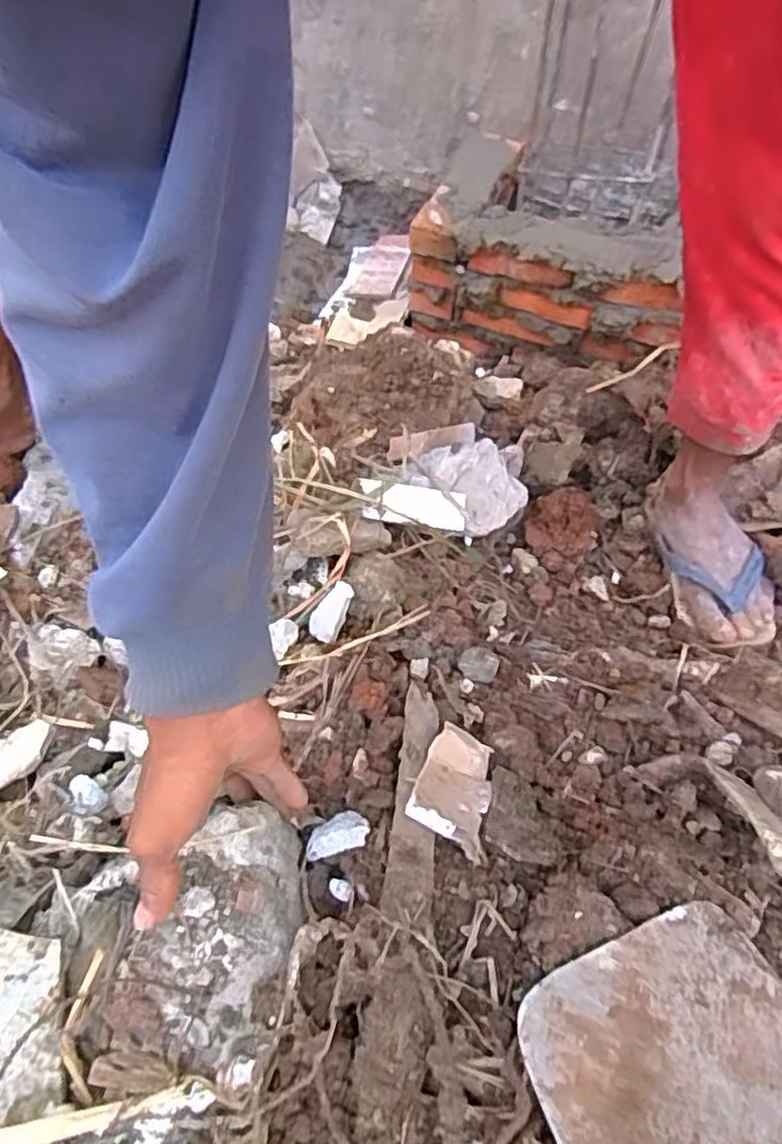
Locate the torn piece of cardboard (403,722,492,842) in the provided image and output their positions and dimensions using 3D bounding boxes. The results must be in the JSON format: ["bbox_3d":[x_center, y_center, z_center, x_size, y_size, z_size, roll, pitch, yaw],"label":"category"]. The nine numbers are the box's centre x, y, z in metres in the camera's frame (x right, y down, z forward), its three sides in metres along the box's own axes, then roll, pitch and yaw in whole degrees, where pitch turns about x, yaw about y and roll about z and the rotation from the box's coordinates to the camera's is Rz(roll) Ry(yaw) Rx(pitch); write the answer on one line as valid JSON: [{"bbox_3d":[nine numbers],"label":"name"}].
[{"bbox_3d":[0.044,0.142,0.472,0.048,0.010,0.081,28,37,5],"label":"torn piece of cardboard"}]

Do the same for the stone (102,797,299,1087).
[{"bbox_3d":[-0.102,0.209,0.418,0.091,0.062,0.137,6,57,5],"label":"stone"}]

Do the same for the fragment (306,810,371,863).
[{"bbox_3d":[-0.036,0.170,0.452,0.049,0.012,0.022,-32,56,19],"label":"fragment"}]

